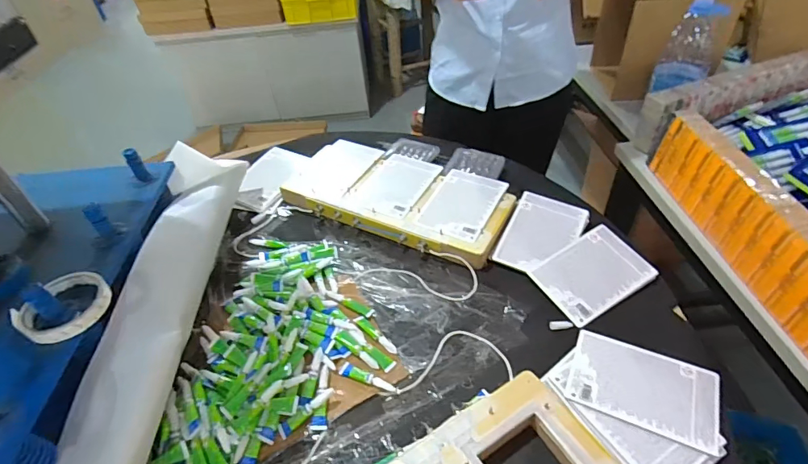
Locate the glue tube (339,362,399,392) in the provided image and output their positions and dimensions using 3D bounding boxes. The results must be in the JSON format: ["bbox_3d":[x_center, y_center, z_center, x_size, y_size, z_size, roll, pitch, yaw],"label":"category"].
[{"bbox_3d":[-0.047,0.199,0.605,0.082,0.011,0.018,14,45,21],"label":"glue tube"}]

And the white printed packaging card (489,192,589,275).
[{"bbox_3d":[0.235,0.003,0.765,0.117,0.006,0.168,21,57,19],"label":"white printed packaging card"}]

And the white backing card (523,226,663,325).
[{"bbox_3d":[0.297,0.065,0.707,0.167,0.010,0.117,-27,58,-16],"label":"white backing card"}]

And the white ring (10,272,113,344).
[{"bbox_3d":[-0.386,0.085,0.512,0.092,0.021,0.090,-3,42,3],"label":"white ring"}]

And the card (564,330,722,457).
[{"bbox_3d":[0.303,0.194,0.571,0.167,0.008,0.115,16,46,22],"label":"card"}]

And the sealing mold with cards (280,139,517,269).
[{"bbox_3d":[-0.014,-0.075,0.862,0.428,0.043,0.203,19,47,25],"label":"sealing mold with cards"}]

